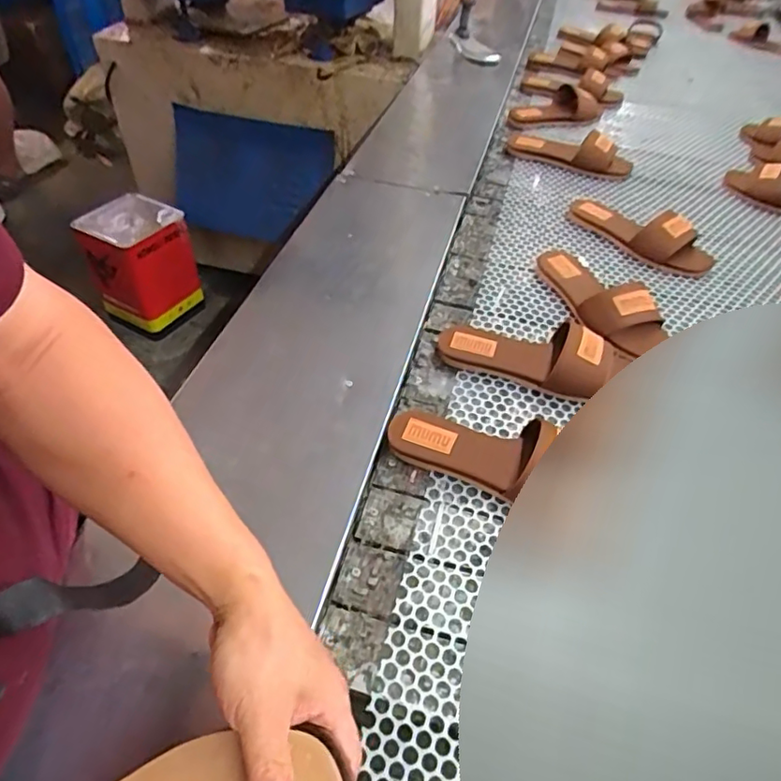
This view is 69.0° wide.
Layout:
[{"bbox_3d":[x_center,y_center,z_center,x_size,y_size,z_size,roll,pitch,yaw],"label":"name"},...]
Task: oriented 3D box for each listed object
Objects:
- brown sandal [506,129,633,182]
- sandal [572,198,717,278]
[{"bbox_3d":[0.352,-0.481,1.124,0.249,0.068,0.077,24,47,20],"label":"brown sandal"},{"bbox_3d":[0.406,-0.271,0.939,0.083,0.061,0.254,-34,56,-31],"label":"sandal"}]

